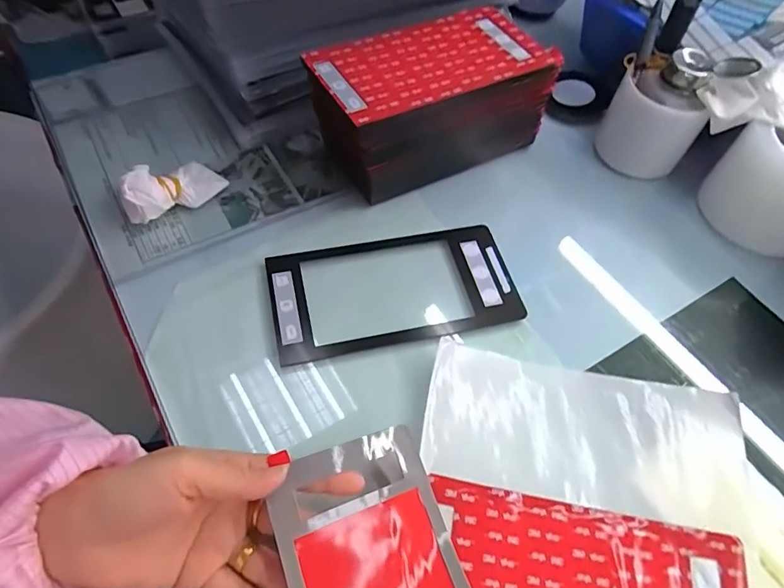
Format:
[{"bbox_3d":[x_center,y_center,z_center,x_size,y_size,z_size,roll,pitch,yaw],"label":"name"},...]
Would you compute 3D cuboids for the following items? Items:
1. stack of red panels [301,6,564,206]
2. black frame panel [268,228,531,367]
[{"bbox_3d":[0.037,-0.177,0.452,0.207,0.097,0.101,-25,61,-19],"label":"stack of red panels"},{"bbox_3d":[0.003,-0.004,0.405,0.198,0.010,0.100,-10,59,-12],"label":"black frame panel"}]

